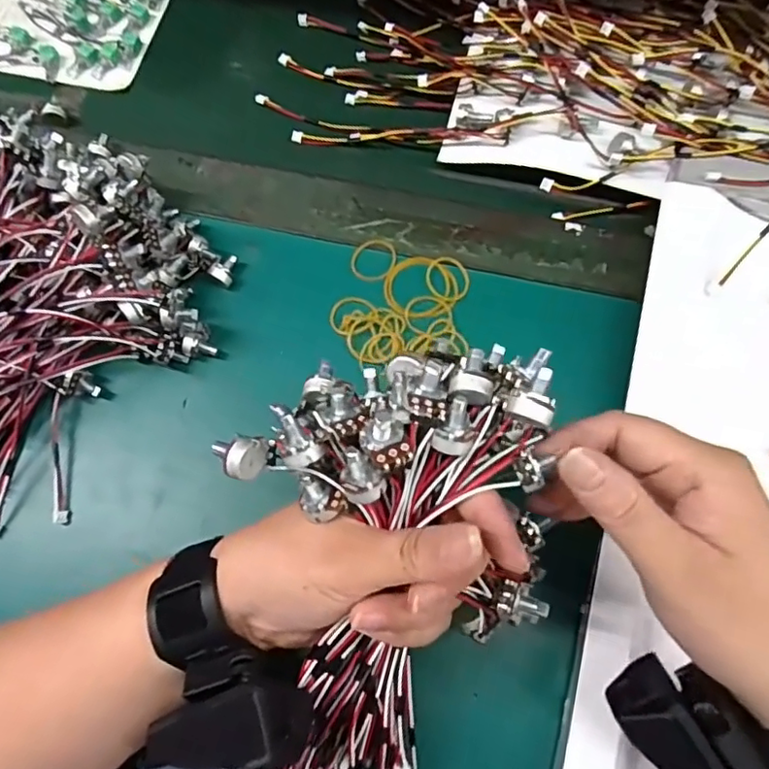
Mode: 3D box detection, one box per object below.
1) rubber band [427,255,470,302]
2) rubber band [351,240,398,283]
[{"bbox_3d":[0.042,-0.070,0.375,0.027,0.004,0.033,-24,74,-7],"label":"rubber band"},{"bbox_3d":[-0.007,-0.083,0.382,0.029,0.004,0.030,0,72,1],"label":"rubber band"}]

